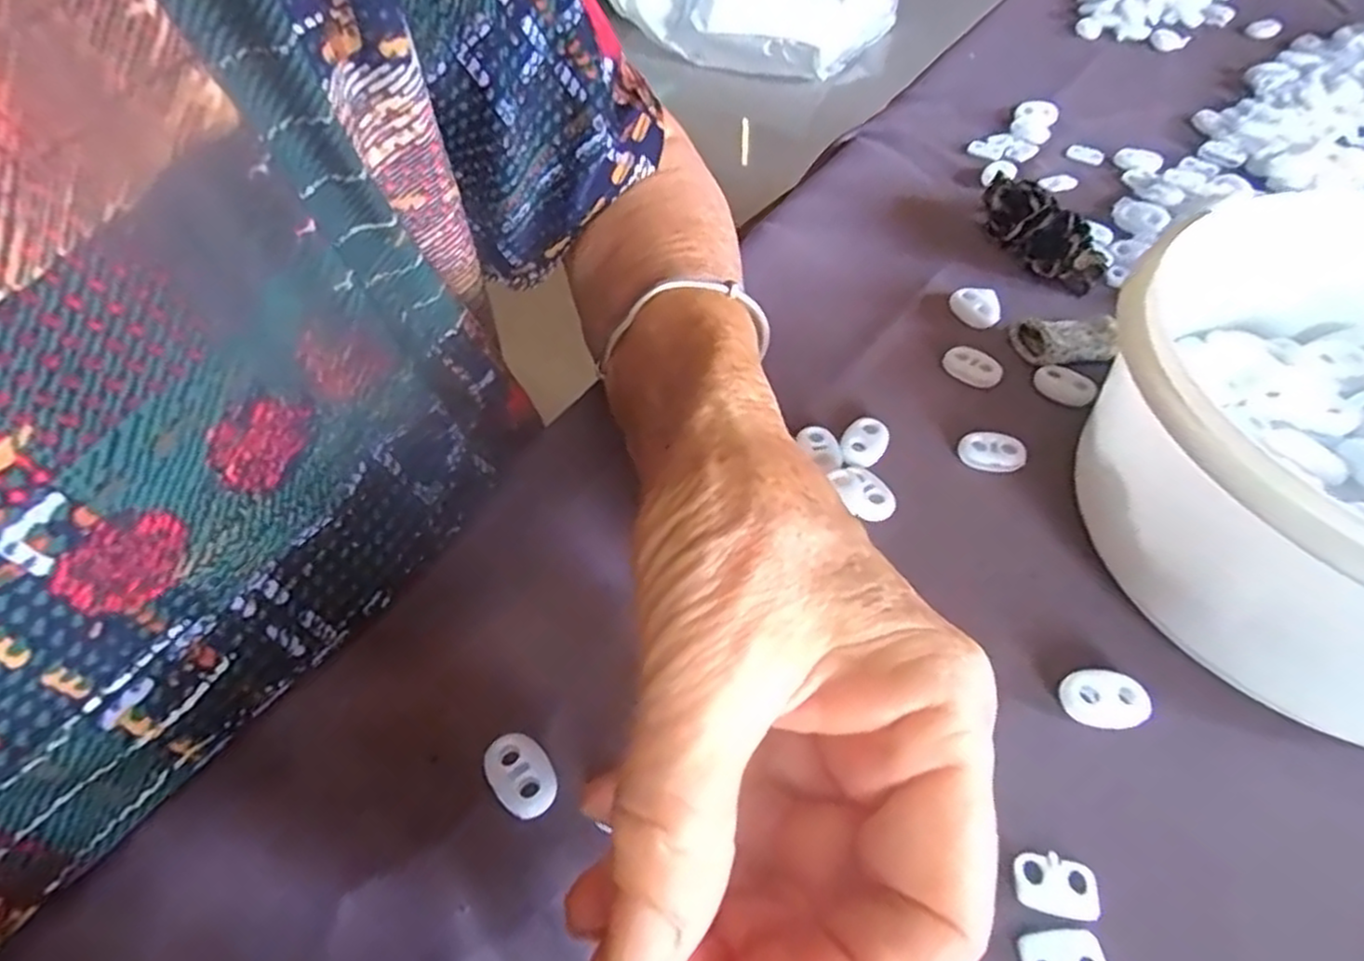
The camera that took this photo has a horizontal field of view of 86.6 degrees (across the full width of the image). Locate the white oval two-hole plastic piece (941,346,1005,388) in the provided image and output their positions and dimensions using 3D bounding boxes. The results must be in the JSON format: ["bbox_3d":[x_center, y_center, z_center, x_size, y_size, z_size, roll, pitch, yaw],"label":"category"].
[{"bbox_3d":[0.115,-0.045,0.286,0.012,0.008,0.023,-37,58,-24],"label":"white oval two-hole plastic piece"}]

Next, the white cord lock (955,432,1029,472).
[{"bbox_3d":[0.110,-0.010,0.257,0.023,0.007,0.014,15,53,15],"label":"white cord lock"}]

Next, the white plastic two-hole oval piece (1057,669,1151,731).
[{"bbox_3d":[0.115,0.060,0.199,0.022,0.006,0.014,0,50,3],"label":"white plastic two-hole oval piece"}]

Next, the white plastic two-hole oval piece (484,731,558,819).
[{"bbox_3d":[-0.042,0.077,0.189,0.015,0.004,0.022,-34,57,-23],"label":"white plastic two-hole oval piece"}]

